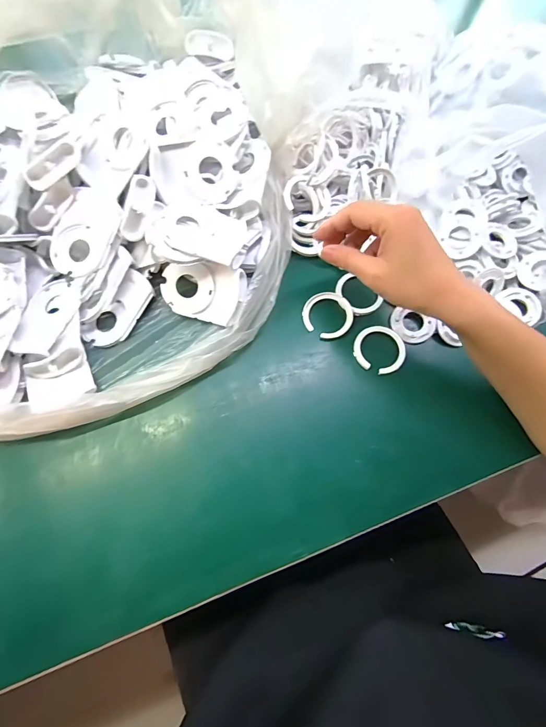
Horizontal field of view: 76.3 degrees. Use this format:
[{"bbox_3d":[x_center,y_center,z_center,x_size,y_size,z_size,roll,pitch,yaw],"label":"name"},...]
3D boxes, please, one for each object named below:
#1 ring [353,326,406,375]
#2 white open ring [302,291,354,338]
[{"bbox_3d":[0.108,-0.014,0.352,0.052,0.004,0.050,0,71,-1],"label":"ring"},{"bbox_3d":[0.058,-0.050,0.363,0.052,0.006,0.049,0,71,-1],"label":"white open ring"}]

